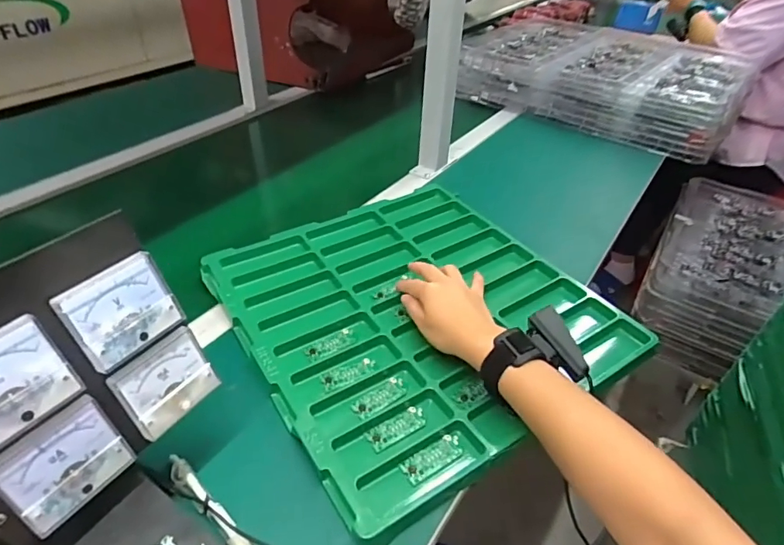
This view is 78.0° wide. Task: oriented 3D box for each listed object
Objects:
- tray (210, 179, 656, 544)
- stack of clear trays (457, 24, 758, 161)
[{"bbox_3d":[0.027,0.044,0.567,0.376,0.041,0.391,-22,44,-27],"label":"tray"},{"bbox_3d":[0.496,-0.461,1.139,0.575,0.111,0.460,27,45,28],"label":"stack of clear trays"}]

